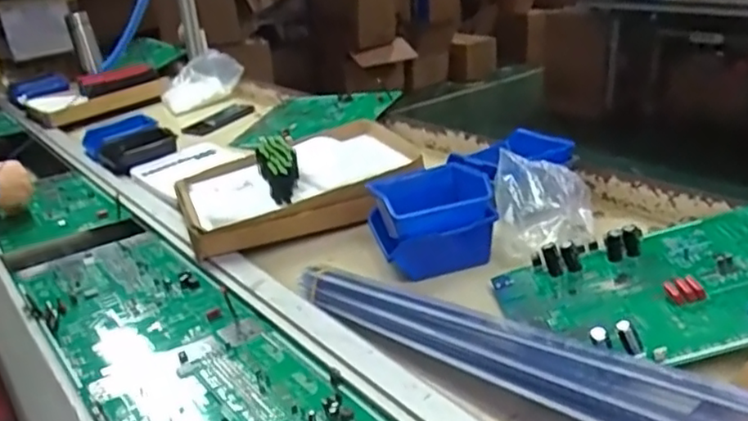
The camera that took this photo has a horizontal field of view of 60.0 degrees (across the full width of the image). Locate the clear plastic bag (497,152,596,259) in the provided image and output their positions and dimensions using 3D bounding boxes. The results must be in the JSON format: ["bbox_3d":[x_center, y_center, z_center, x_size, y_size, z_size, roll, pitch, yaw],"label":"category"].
[{"bbox_3d":[0.195,-0.007,0.743,0.111,0.082,0.110,2,23,12],"label":"clear plastic bag"}]

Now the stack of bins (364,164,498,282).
[{"bbox_3d":[0.063,0.011,0.765,0.122,0.098,0.142,-7,23,-9],"label":"stack of bins"}]

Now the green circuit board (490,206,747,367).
[{"bbox_3d":[0.280,0.063,0.603,0.310,0.050,0.190,-17,25,3],"label":"green circuit board"}]

